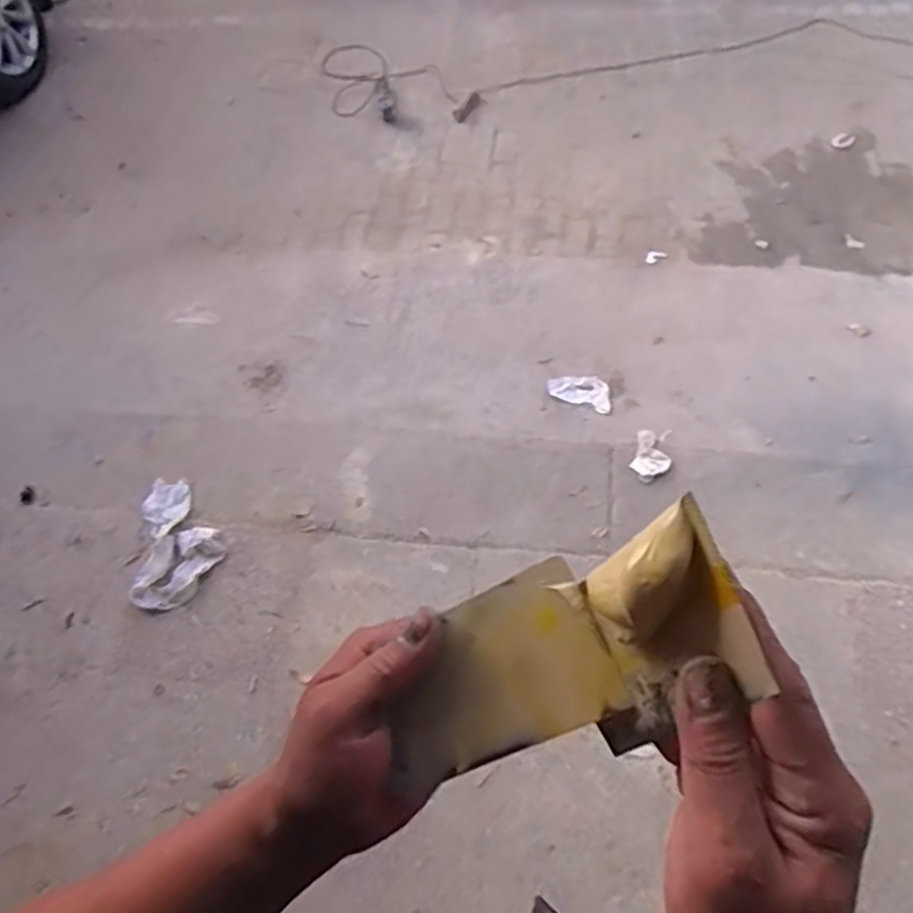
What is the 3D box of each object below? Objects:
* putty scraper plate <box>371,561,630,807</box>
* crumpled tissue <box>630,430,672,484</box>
[{"bbox_3d":[0.015,0.107,0.349,0.120,0.007,0.072,-32,74,18],"label":"putty scraper plate"},{"bbox_3d":[0.484,-0.001,1.798,0.089,0.030,0.171,14,57,14],"label":"crumpled tissue"}]

